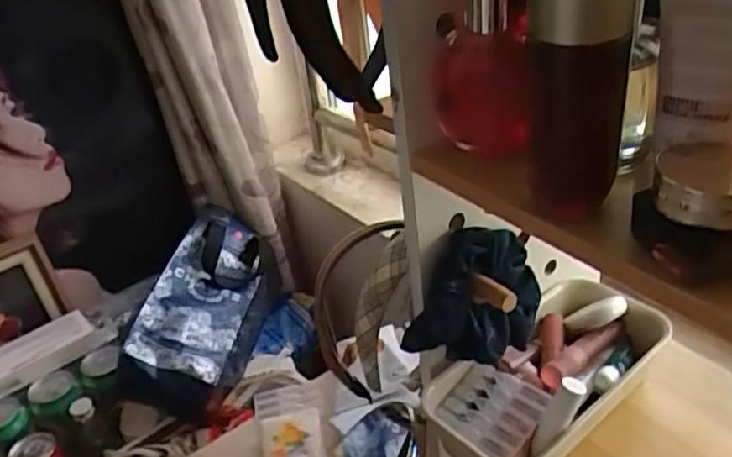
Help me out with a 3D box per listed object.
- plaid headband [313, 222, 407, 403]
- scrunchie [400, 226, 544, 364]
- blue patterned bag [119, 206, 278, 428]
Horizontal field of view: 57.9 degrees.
[{"bbox_3d":[-0.005,0.069,0.537,0.082,0.135,0.089,-7,34,1],"label":"plaid headband"},{"bbox_3d":[0.083,0.047,0.467,0.112,0.091,0.042,-31,40,-31],"label":"scrunchie"},{"bbox_3d":[-0.209,0.102,0.906,0.117,0.129,0.297,1,35,13],"label":"blue patterned bag"}]

